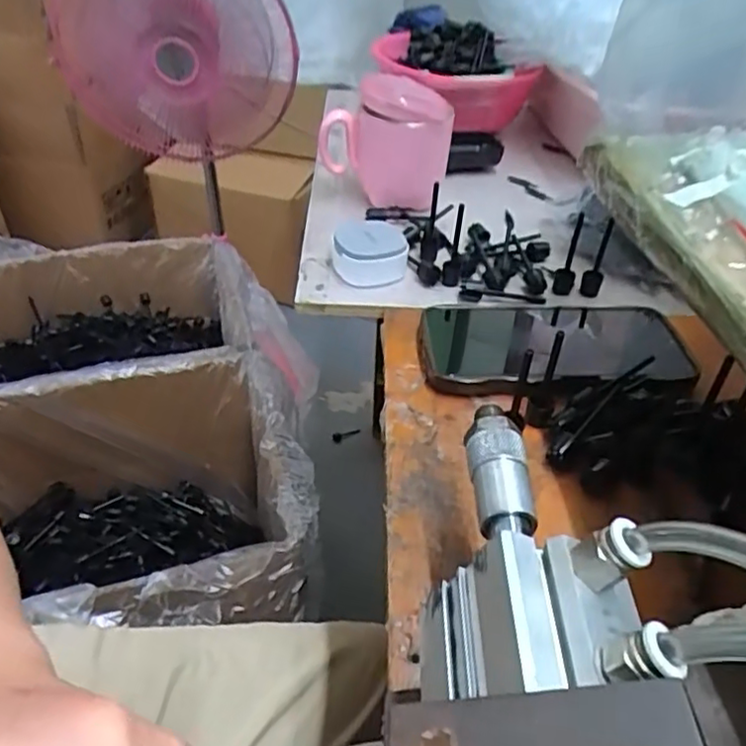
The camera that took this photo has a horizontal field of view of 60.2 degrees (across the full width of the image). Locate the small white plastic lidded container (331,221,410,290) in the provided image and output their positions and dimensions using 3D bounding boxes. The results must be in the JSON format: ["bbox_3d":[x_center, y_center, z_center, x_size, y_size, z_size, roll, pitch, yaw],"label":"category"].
[{"bbox_3d":[-0.003,-0.090,0.488,0.050,0.028,0.050,2,40,-1],"label":"small white plastic lidded container"}]

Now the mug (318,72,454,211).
[{"bbox_3d":[0.009,-0.199,0.557,0.113,0.105,0.070,5,40,2],"label":"mug"}]

